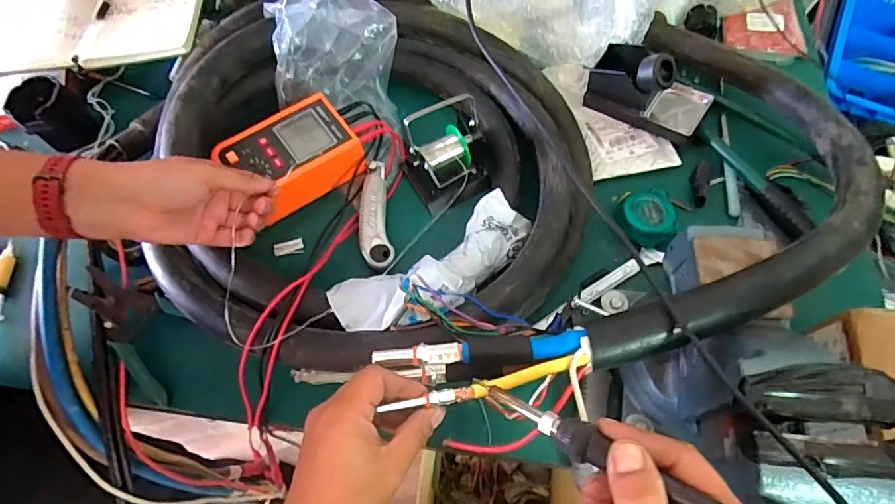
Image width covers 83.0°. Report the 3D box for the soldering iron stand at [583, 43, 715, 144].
[{"bbox_3d":[0.257,-0.211,0.642,0.150,0.084,0.071,28,67,14],"label":"soldering iron stand"}]

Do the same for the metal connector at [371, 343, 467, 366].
[{"bbox_3d":[-0.020,0.078,0.390,0.074,0.011,0.015,0,63,1],"label":"metal connector"}]

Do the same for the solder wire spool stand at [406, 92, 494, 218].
[{"bbox_3d":[0.002,-0.106,0.609,0.088,0.086,0.085,-24,66,-11],"label":"solder wire spool stand"}]

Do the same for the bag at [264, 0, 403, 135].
[{"bbox_3d":[-0.138,-0.260,0.649,0.148,0.112,0.137,3,63,2],"label":"bag"}]

